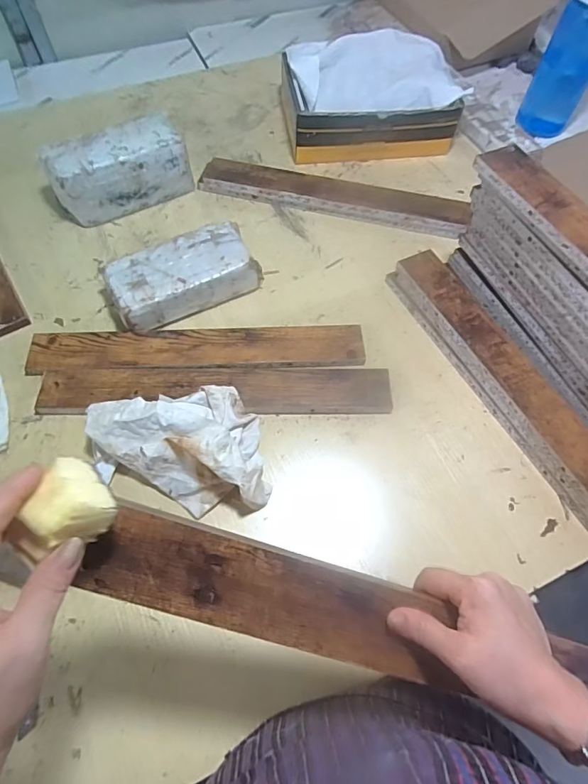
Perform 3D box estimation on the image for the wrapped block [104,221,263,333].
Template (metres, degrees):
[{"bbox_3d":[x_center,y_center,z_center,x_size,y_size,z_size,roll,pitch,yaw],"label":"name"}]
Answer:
[{"bbox_3d":[-0.161,-0.171,0.661,0.203,0.052,0.102,-24,65,-16],"label":"wrapped block"}]

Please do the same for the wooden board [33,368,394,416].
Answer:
[{"bbox_3d":[-0.101,-0.006,0.595,0.455,0.013,0.070,0,61,-4],"label":"wooden board"}]

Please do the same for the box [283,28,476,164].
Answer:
[{"bbox_3d":[0.138,-0.556,0.856,0.309,0.134,0.206,-3,61,-6],"label":"box"}]

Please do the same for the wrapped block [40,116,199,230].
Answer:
[{"bbox_3d":[-0.290,-0.367,0.751,0.217,0.103,0.091,-29,67,-18],"label":"wrapped block"}]

